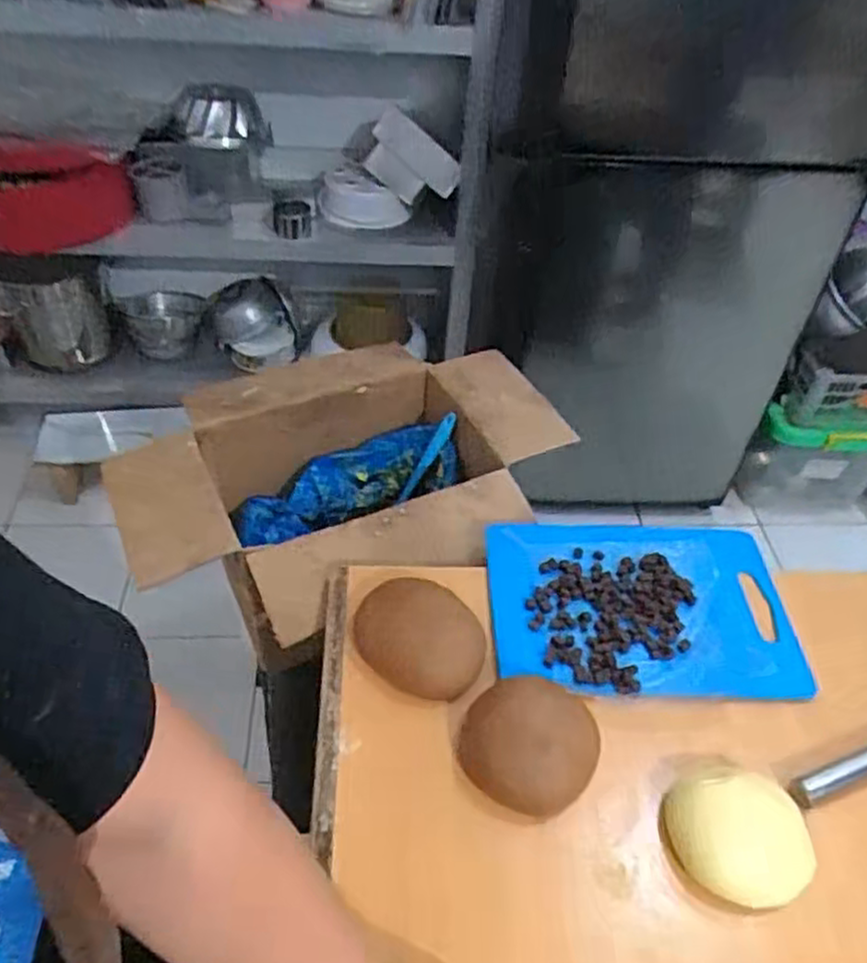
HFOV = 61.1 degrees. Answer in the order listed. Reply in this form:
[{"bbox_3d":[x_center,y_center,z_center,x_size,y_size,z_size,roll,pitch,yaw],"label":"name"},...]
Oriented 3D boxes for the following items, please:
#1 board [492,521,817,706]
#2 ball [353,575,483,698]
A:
[{"bbox_3d":[0.204,0.118,0.731,0.290,0.006,0.202,1,47,-4],"label":"board"},{"bbox_3d":[-0.011,0.146,0.668,0.128,0.046,0.098,30,52,22],"label":"ball"}]

